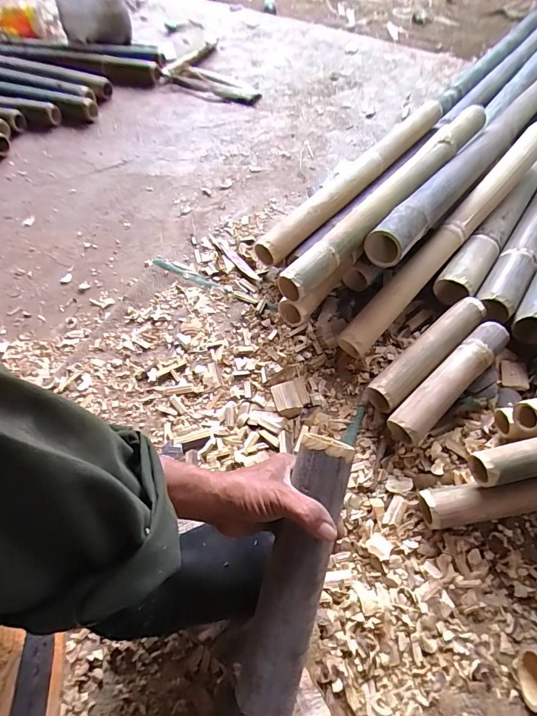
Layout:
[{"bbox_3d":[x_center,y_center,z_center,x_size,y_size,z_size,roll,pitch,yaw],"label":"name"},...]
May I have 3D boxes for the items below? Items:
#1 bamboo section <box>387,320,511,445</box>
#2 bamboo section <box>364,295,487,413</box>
[{"bbox_3d":[0.283,0.039,0.597,0.248,0.061,0.052,-39,64,-18],"label":"bamboo section"},{"bbox_3d":[0.264,-0.007,0.623,0.250,0.064,0.052,-37,63,-18],"label":"bamboo section"}]

